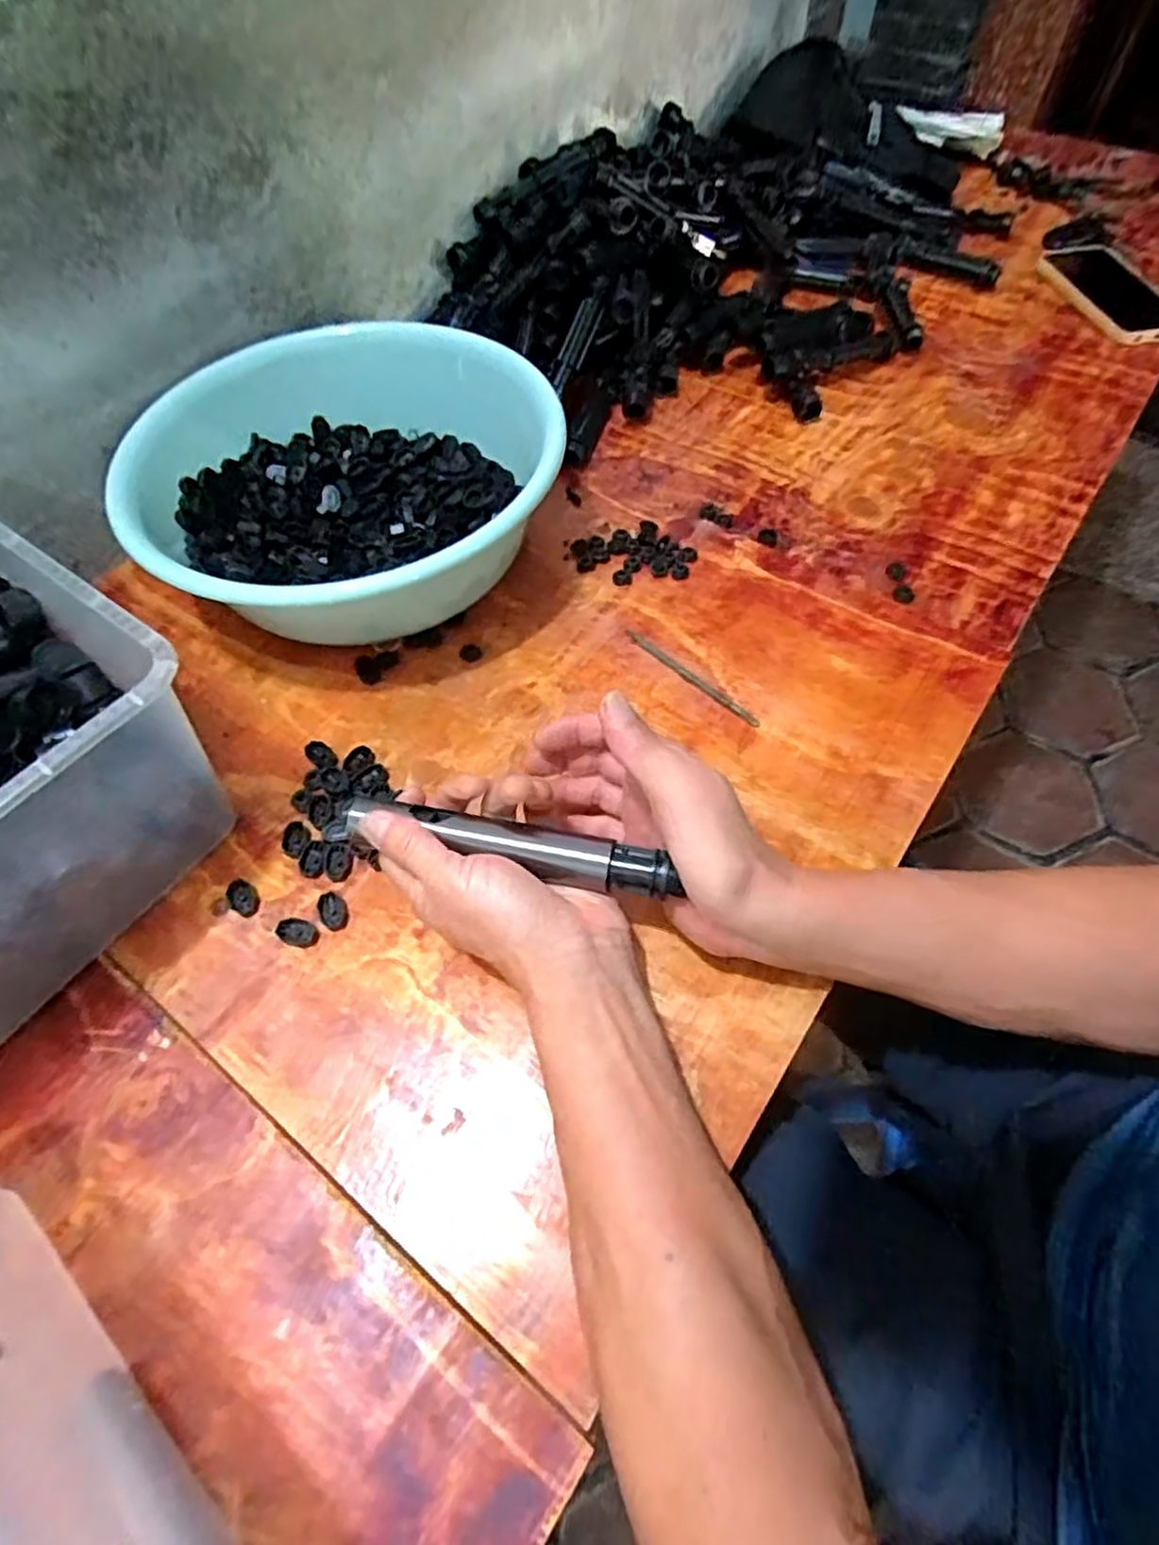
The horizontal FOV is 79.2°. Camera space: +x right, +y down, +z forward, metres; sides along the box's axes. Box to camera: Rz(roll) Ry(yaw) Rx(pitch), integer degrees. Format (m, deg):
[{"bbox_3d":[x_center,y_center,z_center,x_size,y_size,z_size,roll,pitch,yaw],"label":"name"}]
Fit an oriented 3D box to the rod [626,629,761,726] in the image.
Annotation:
[{"bbox_3d":[0.076,-0.066,0.483,0.115,0.004,0.010,40,68,22],"label":"rod"}]

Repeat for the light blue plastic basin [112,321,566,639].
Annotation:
[{"bbox_3d":[-0.164,-0.204,0.519,0.274,0.103,0.287,-1,59,1],"label":"light blue plastic basin"}]

